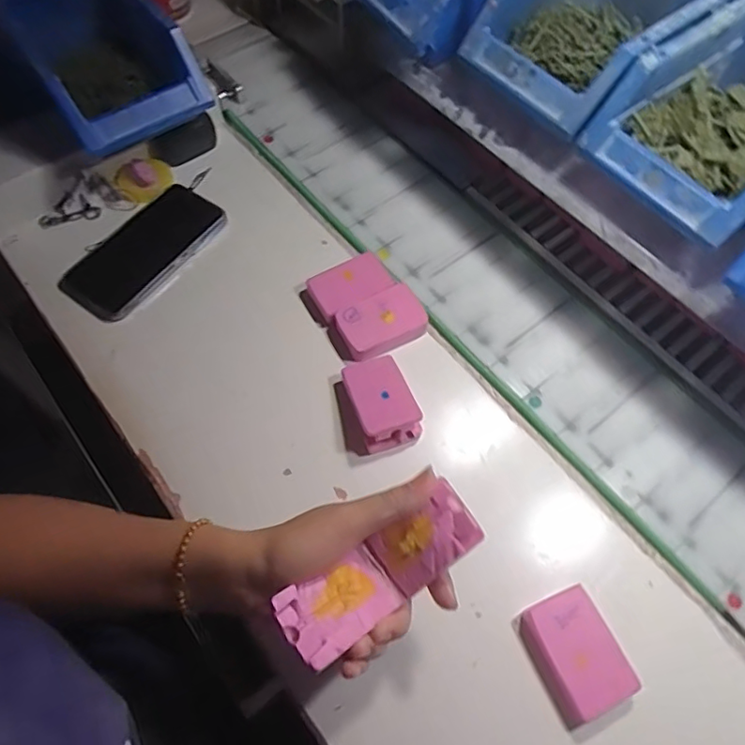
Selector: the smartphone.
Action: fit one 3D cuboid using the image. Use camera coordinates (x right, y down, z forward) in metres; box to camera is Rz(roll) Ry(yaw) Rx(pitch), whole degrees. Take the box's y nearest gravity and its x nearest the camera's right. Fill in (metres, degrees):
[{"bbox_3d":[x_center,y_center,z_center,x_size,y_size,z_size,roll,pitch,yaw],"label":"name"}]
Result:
[{"bbox_3d":[-0.206,-0.113,0.505,0.077,0.008,0.144,35,67,14],"label":"smartphone"}]

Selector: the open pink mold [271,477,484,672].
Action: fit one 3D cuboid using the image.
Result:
[{"bbox_3d":[0.007,0.116,0.326,0.117,0.038,0.039,-34,69,-7],"label":"open pink mold"}]

